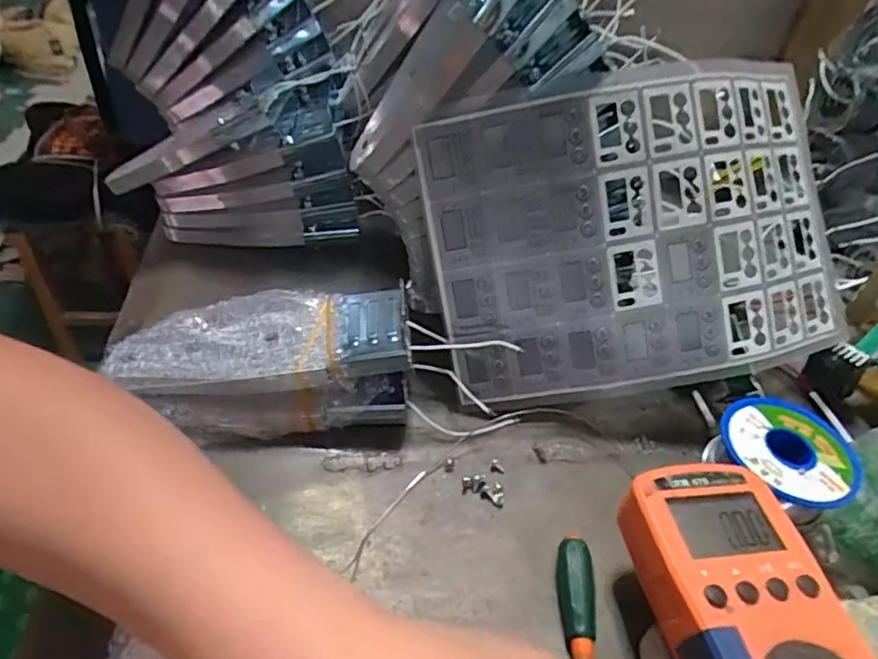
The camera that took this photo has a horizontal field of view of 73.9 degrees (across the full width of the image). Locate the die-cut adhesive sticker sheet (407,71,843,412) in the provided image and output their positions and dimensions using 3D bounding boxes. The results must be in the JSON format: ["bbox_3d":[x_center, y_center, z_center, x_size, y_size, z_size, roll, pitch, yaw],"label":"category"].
[{"bbox_3d":[0.122,-0.056,0.357,0.251,0.179,0.052,-11,10,1],"label":"die-cut adhesive sticker sheet"}]

